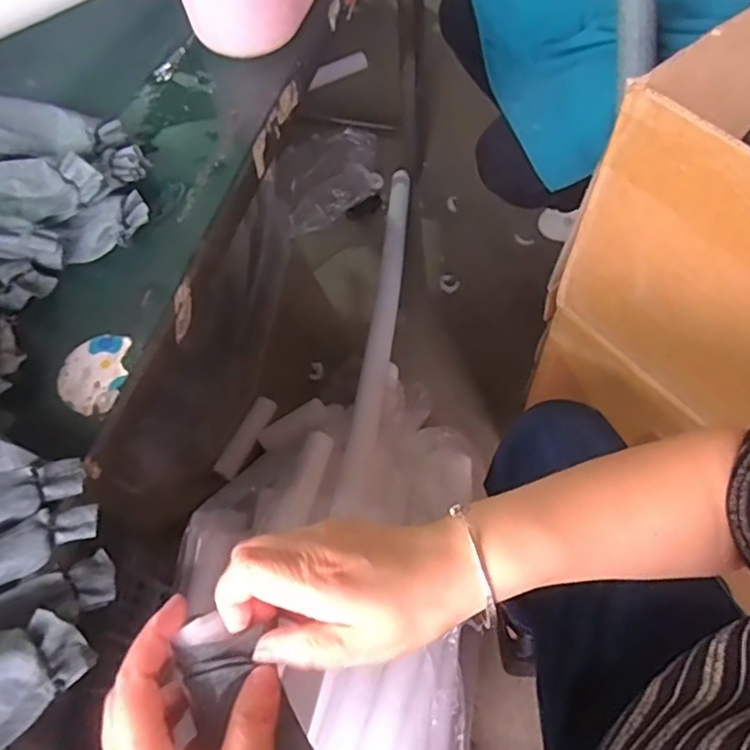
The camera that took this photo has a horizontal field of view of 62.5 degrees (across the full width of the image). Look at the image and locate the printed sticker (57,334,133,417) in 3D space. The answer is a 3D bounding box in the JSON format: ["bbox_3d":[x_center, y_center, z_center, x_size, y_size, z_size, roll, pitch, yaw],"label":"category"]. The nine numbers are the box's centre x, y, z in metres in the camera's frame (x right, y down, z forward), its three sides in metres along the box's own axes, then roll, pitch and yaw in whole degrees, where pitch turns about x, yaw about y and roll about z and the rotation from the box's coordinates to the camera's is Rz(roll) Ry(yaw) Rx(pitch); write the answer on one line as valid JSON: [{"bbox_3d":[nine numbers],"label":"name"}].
[{"bbox_3d":[-0.213,0.000,0.467,0.049,0.004,0.065,-5,61,0],"label":"printed sticker"}]

